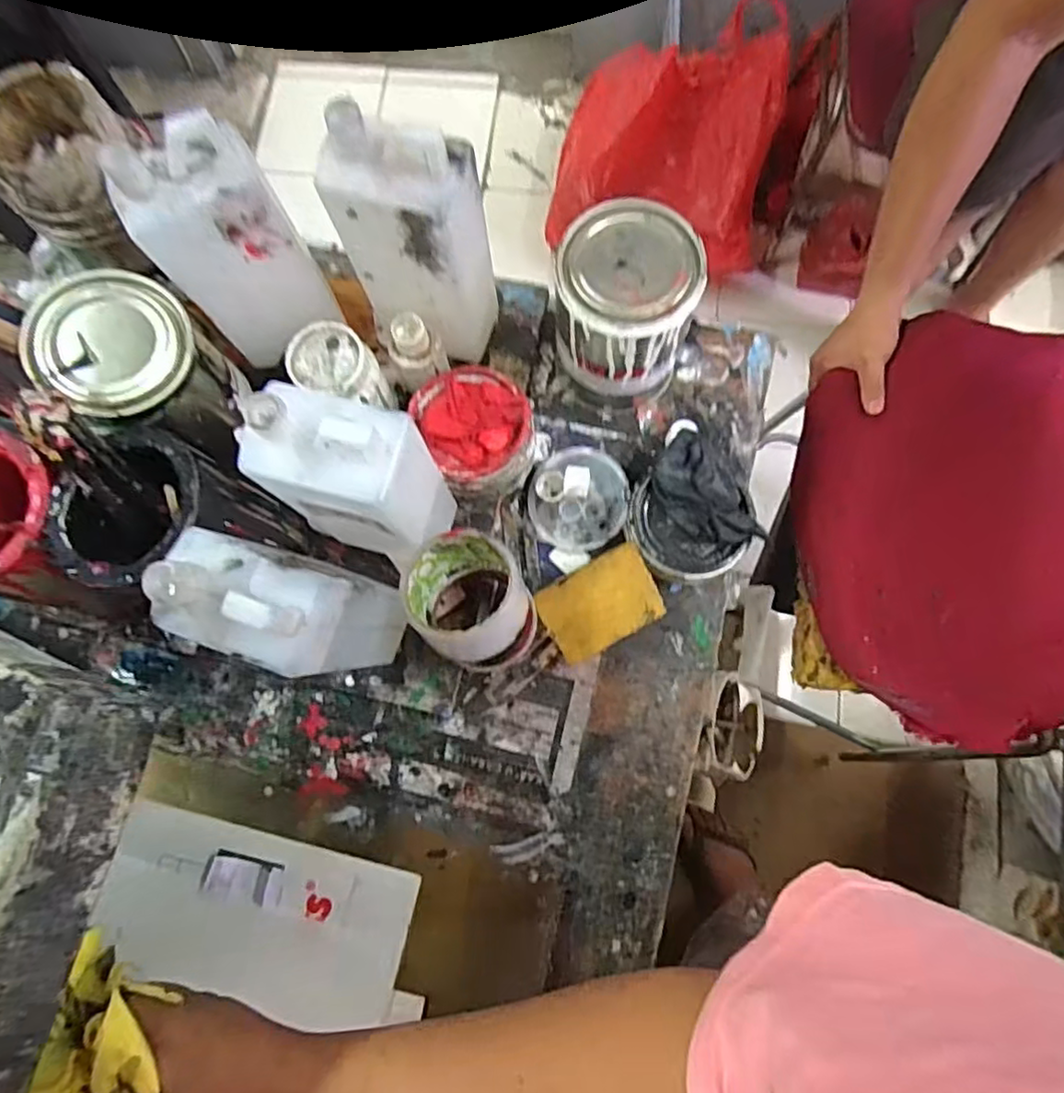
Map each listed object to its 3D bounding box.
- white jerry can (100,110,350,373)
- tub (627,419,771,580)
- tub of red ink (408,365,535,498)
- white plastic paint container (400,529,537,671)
[{"bbox_3d":[-0.227,-0.221,0.501,0.096,0.189,0.049,-25,78,-4],"label":"white jerry can"},{"bbox_3d":[0.130,-0.029,0.548,0.102,0.051,0.116,-35,78,-6],"label":"tub"},{"bbox_3d":[-0.041,-0.096,0.550,0.087,0.068,0.107,-25,78,-4],"label":"tub of red ink"},{"bbox_3d":[-0.046,0.046,0.510,0.102,0.097,0.087,37,81,9],"label":"white plastic paint container"}]

